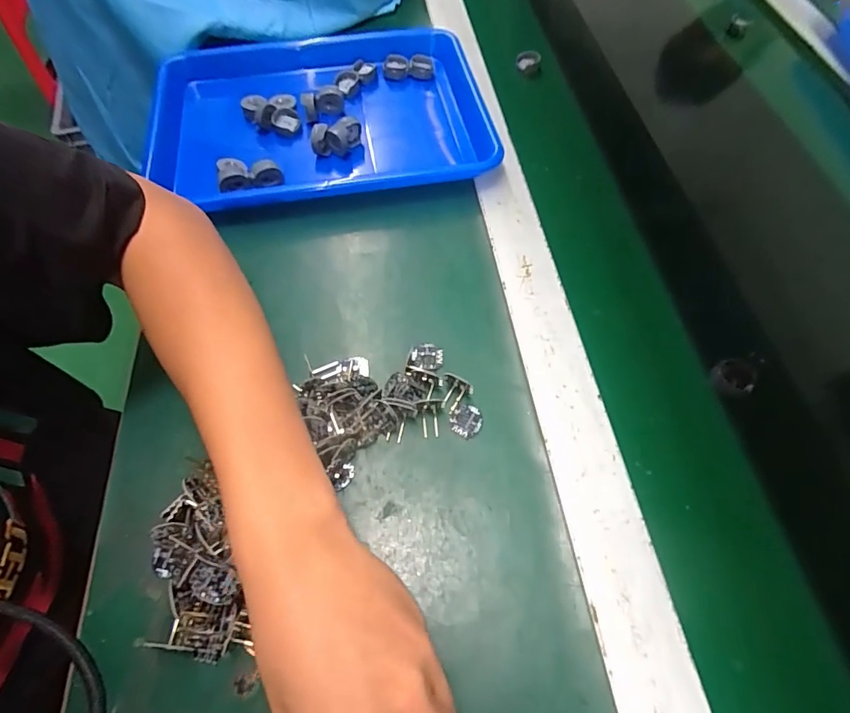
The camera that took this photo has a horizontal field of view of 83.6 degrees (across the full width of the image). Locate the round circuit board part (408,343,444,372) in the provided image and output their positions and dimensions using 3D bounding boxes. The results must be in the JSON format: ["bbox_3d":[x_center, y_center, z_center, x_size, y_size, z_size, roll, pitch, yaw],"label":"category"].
[{"bbox_3d":[0.001,0.001,0.365,0.025,0.006,0.022,13,61,7],"label":"round circuit board part"}]

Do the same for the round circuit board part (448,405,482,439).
[{"bbox_3d":[0.029,0.046,0.337,0.023,0.004,0.024,0,60,0],"label":"round circuit board part"}]

